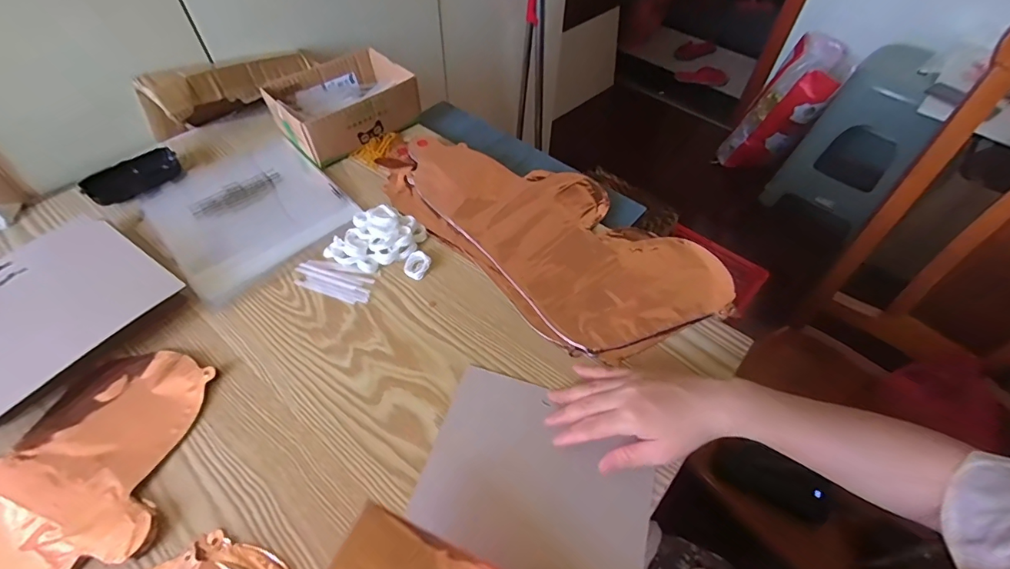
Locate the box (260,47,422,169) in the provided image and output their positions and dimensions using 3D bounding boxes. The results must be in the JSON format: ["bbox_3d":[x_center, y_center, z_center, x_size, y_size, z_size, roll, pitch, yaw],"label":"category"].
[{"bbox_3d":[-0.230,-0.261,0.664,0.180,0.064,0.131,-36,62,-25],"label":"box"}]

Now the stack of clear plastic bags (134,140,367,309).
[{"bbox_3d":[-0.328,-0.100,0.583,0.232,0.012,0.200,39,61,24],"label":"stack of clear plastic bags"}]

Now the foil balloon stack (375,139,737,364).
[{"bbox_3d":[0.044,-0.076,0.562,0.210,0.023,0.422,-38,62,-26],"label":"foil balloon stack"}]

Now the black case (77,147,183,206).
[{"bbox_3d":[-0.484,-0.142,0.598,0.048,0.025,0.108,30,57,19],"label":"black case"}]

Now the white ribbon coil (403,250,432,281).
[{"bbox_3d":[-0.102,-0.023,0.525,0.027,0.013,0.032,21,55,14],"label":"white ribbon coil"}]

